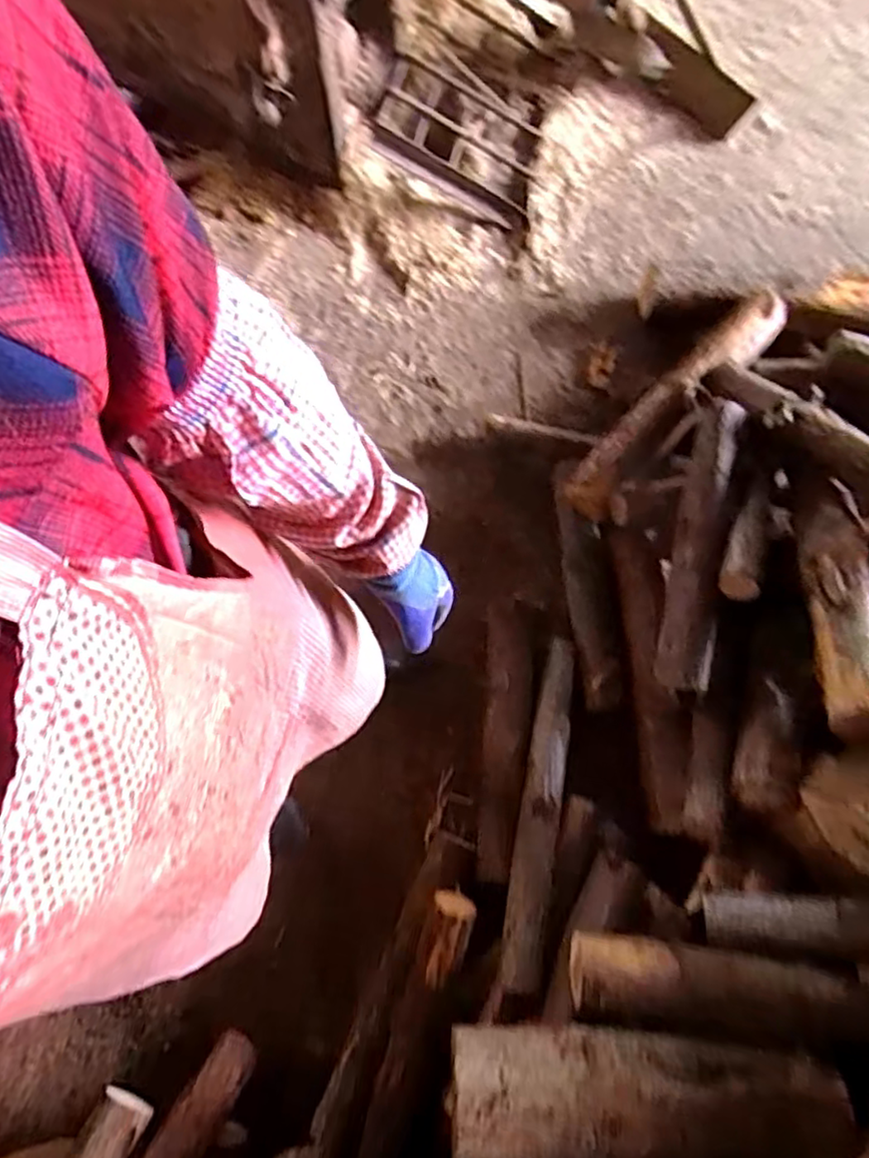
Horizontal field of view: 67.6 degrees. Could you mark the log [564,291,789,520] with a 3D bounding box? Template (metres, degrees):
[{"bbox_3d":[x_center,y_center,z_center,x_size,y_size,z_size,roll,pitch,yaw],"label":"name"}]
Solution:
[{"bbox_3d":[0.499,-0.375,1.297,0.652,0.107,0.109,-43,78,-13],"label":"log"}]

